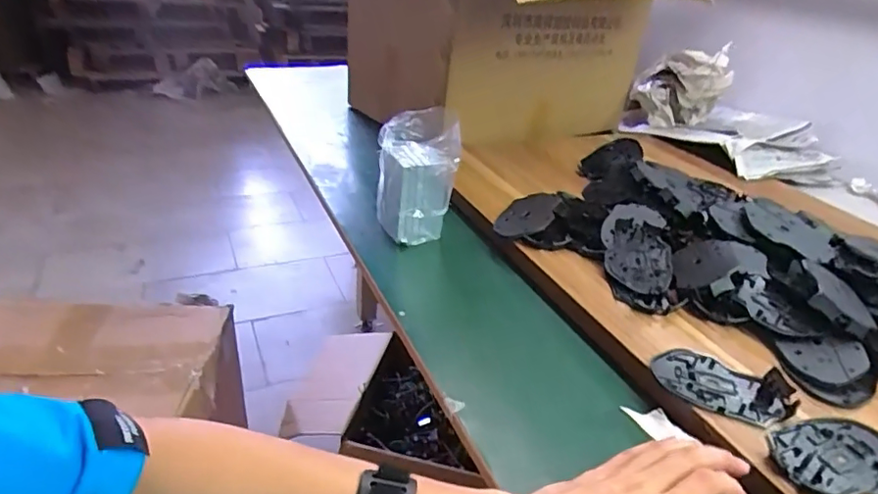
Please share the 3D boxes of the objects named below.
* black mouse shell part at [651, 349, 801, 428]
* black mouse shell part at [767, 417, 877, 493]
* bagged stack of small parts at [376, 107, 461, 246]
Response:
[{"bbox_3d":[0.253,0.121,0.498,0.114,0.008,0.069,16,32,17],"label":"black mouse shell part"},{"bbox_3d":[0.314,0.165,0.440,0.111,0.008,0.073,-1,31,-11],"label":"black mouse shell part"},{"bbox_3d":[-0.028,-0.089,0.710,0.098,0.144,0.084,4,30,-4],"label":"bagged stack of small parts"}]

